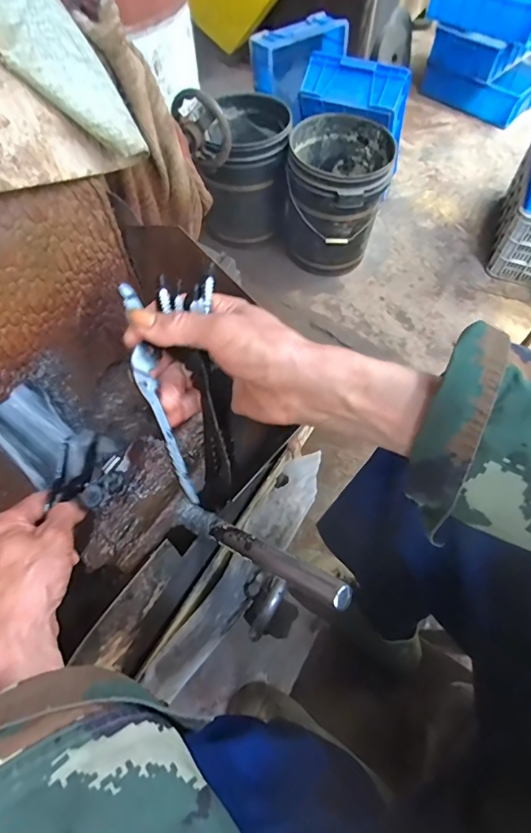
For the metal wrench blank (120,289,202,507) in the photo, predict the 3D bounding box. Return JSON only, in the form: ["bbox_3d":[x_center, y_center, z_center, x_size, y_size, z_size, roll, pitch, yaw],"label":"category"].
[{"bbox_3d":[-0.074,-0.017,0.288,0.019,0.006,0.153,-12,78,-30],"label":"metal wrench blank"}]

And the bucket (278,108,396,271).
[{"bbox_3d":[0.247,-0.799,1.656,0.356,0.433,0.380,14,62,7],"label":"bucket"}]

